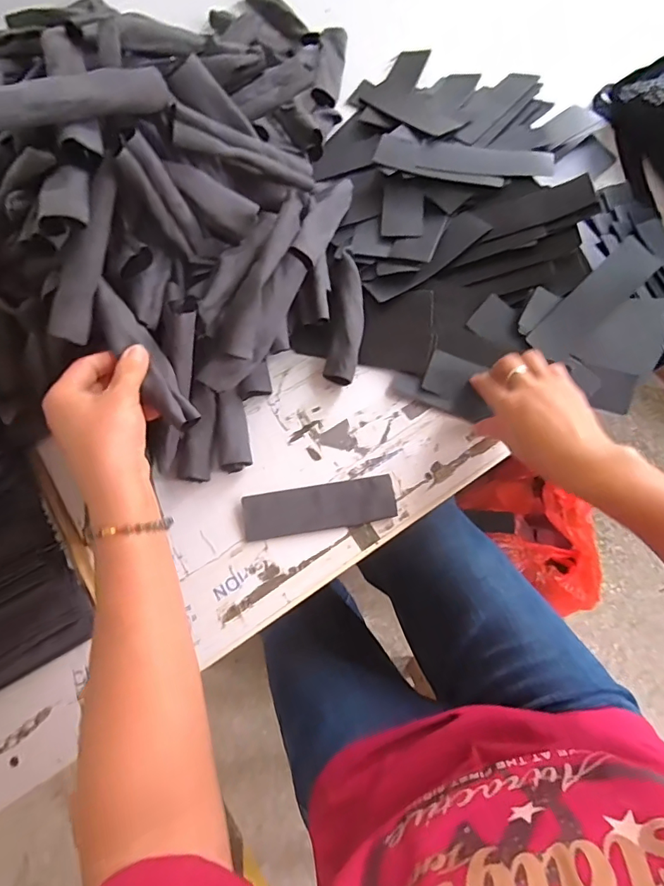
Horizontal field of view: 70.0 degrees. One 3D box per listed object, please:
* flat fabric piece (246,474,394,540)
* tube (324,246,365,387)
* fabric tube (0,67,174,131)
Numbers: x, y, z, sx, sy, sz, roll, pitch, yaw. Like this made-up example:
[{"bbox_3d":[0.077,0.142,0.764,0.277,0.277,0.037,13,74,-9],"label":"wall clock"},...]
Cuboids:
[{"bbox_3d":[-0.012,0.064,0.471,0.148,0.010,0.044,-9,74,-2],"label":"flat fabric piece"},{"bbox_3d":[0.014,-0.136,0.501,0.039,0.027,0.146,2,74,2],"label":"tube"},{"bbox_3d":[-0.191,-0.262,0.361,0.021,0.025,0.148,42,54,12],"label":"fabric tube"}]

